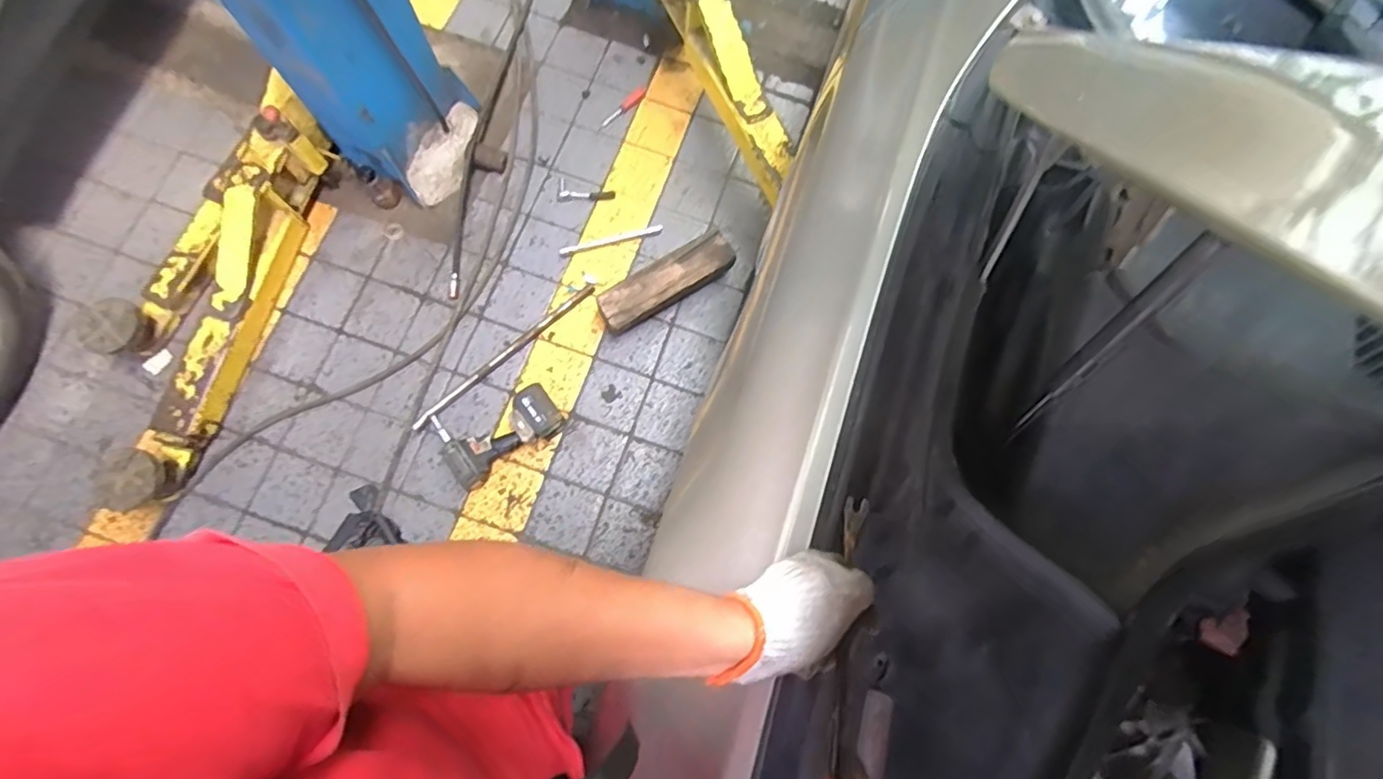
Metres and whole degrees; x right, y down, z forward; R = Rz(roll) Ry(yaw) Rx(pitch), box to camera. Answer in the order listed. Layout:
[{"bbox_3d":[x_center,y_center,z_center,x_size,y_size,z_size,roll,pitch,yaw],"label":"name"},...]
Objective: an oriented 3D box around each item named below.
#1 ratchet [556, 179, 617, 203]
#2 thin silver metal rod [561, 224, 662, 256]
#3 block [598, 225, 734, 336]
[{"bbox_3d":[-0.281,-0.536,1.597,0.154,0.017,0.068,5,75,-2],"label":"ratchet"},{"bbox_3d":[-0.211,-0.394,1.563,0.275,0.012,0.023,-15,77,-2],"label":"thin silver metal rod"},{"bbox_3d":[-0.063,-0.267,1.487,0.358,0.081,0.106,-31,78,-6],"label":"block"}]

